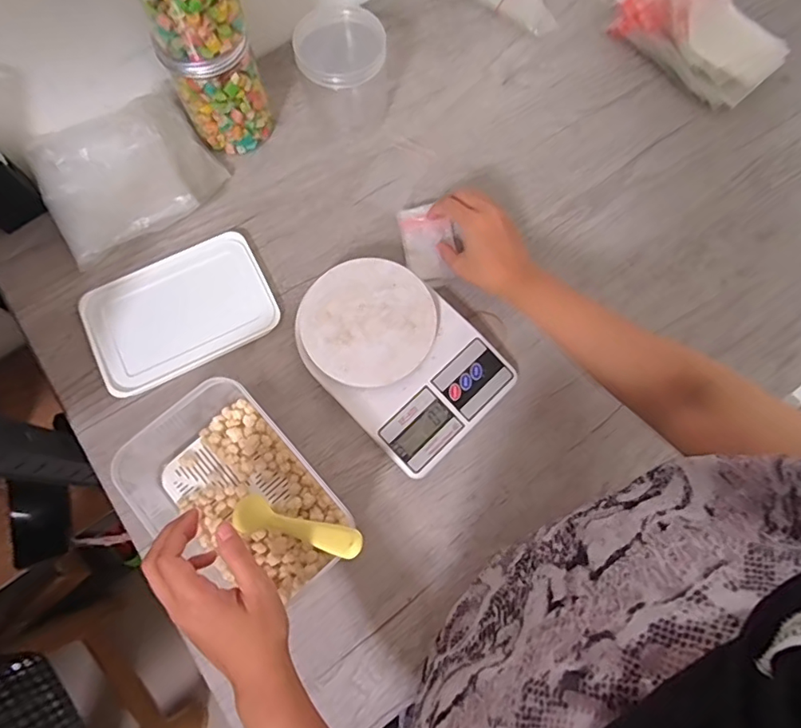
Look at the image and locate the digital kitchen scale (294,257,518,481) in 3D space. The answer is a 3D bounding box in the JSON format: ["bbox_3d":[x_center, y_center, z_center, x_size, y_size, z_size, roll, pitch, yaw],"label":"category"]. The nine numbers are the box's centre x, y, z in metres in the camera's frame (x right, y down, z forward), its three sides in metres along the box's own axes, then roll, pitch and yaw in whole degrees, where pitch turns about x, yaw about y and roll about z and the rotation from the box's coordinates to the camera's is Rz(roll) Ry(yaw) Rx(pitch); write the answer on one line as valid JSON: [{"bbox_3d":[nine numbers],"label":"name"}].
[{"bbox_3d":[-0.003,-0.009,0.521,0.146,0.038,0.203,-43,78,-11],"label":"digital kitchen scale"}]

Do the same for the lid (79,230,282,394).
[{"bbox_3d":[-0.234,-0.058,0.554,0.187,0.009,0.129,-25,76,-8],"label":"lid"}]

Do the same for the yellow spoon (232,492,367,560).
[{"bbox_3d":[-0.090,0.133,0.429,0.148,0.014,0.029,2,71,37],"label":"yellow spoon"}]

